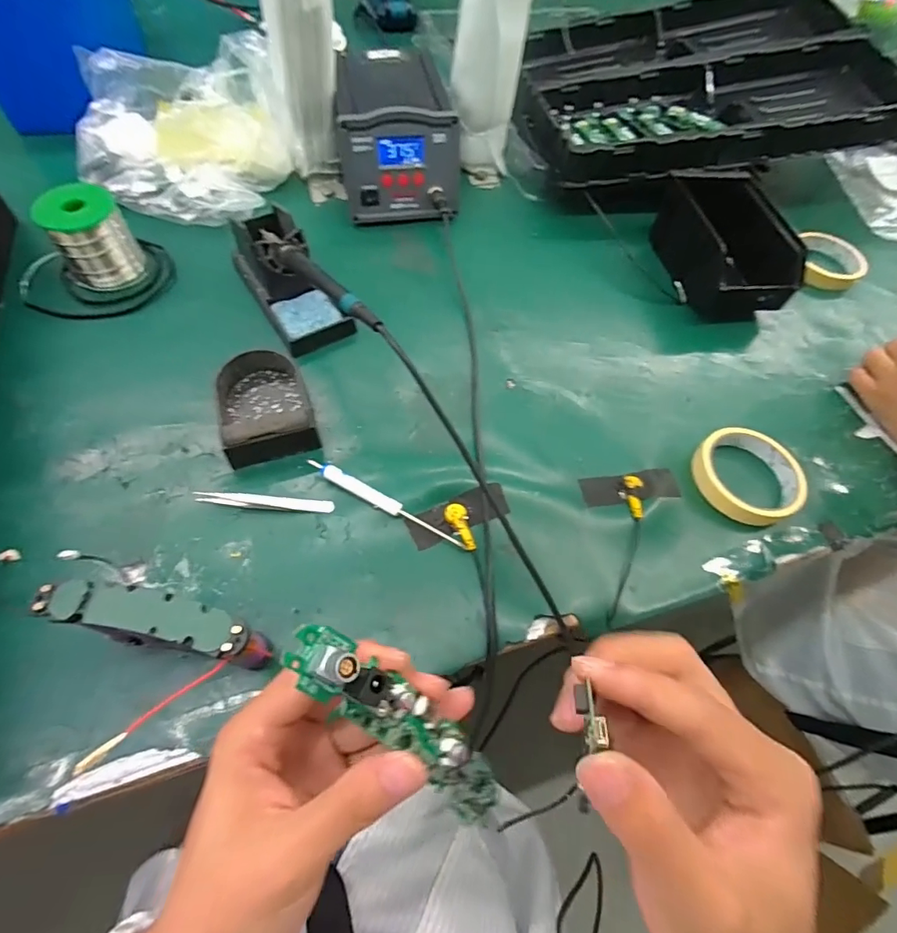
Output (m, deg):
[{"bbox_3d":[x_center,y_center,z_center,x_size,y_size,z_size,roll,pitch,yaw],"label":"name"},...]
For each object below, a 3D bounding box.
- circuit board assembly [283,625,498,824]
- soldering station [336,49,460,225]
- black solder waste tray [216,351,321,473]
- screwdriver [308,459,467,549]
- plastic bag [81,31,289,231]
[{"bbox_3d":[-0.013,0.101,0.187,0.113,0.019,0.022,49,63,-20],"label":"circuit board assembly"},{"bbox_3d":[-0.063,-0.389,0.576,0.129,0.097,0.199,-6,62,-7],"label":"soldering station"},{"bbox_3d":[-0.162,-0.057,0.426,0.077,0.034,0.114,-17,63,-13],"label":"black solder waste tray"},{"bbox_3d":[-0.050,0.029,0.392,0.139,0.016,0.012,26,63,11],"label":"screwdriver"},{"bbox_3d":[-0.305,-0.392,0.548,0.210,0.113,0.236,-20,64,-14],"label":"plastic bag"}]

